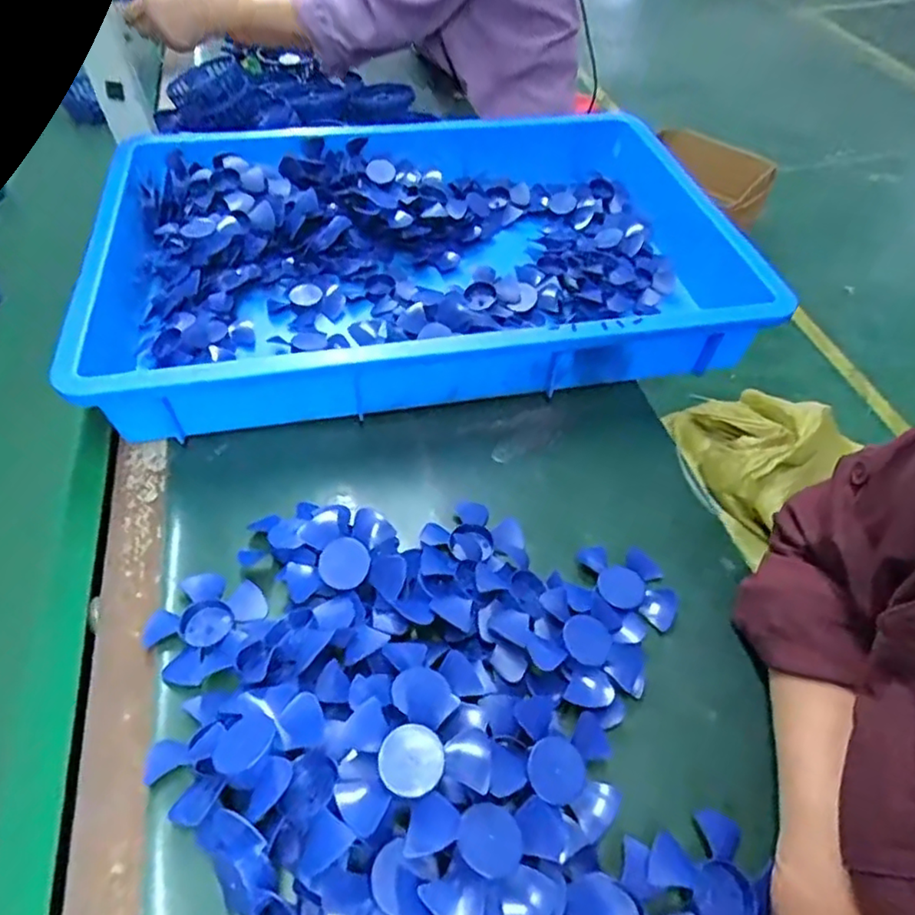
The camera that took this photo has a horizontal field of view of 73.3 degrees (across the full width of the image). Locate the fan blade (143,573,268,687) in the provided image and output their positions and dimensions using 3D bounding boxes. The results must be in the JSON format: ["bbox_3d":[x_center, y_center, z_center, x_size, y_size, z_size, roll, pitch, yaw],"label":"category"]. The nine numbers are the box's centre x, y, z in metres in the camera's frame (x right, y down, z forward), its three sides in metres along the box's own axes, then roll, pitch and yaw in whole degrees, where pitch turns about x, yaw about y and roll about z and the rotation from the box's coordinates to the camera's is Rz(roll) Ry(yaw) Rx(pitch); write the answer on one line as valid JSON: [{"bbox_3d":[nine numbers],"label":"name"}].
[{"bbox_3d":[-0.161,0.106,0.387,0.067,0.015,0.070,1,52,-1],"label":"fan blade"}]

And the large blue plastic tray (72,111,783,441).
[{"bbox_3d":[-0.027,-0.209,0.598,0.559,0.079,0.380,-8,53,-7],"label":"large blue plastic tray"}]

